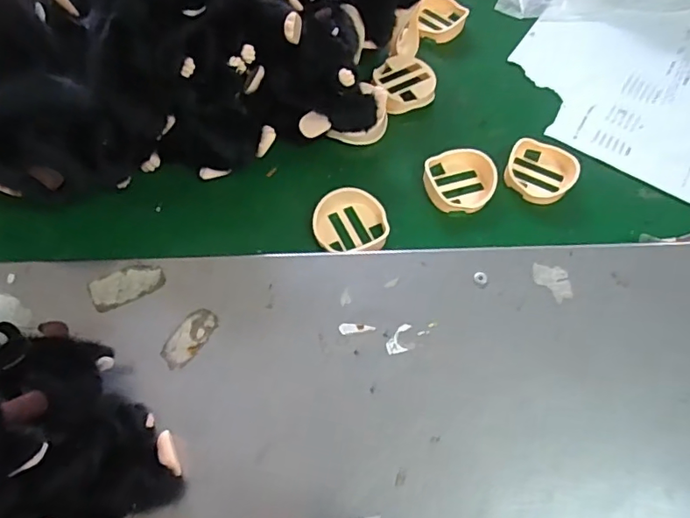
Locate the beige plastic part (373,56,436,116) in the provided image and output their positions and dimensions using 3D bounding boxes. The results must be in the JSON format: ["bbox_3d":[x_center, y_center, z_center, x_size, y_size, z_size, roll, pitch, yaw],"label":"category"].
[{"bbox_3d":[0.053,-0.157,0.476,0.055,0.021,0.055,0,62,-1],"label":"beige plastic part"}]

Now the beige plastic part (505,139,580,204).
[{"bbox_3d":[0.163,-0.073,0.437,0.055,0.017,0.053,0,62,-1],"label":"beige plastic part"}]

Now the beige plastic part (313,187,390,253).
[{"bbox_3d":[0.004,-0.026,0.408,0.056,0.021,0.058,-4,63,-3],"label":"beige plastic part"}]

